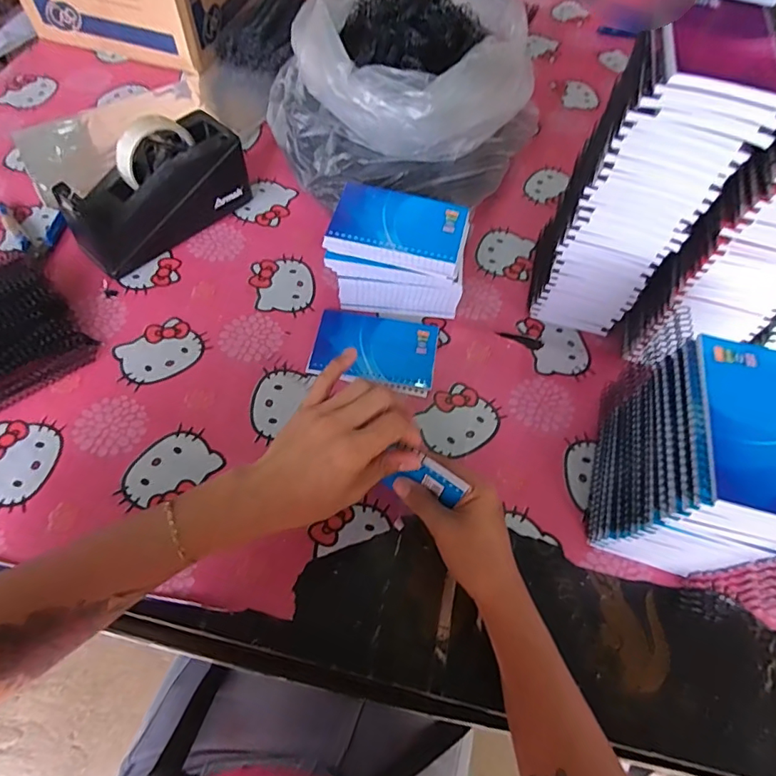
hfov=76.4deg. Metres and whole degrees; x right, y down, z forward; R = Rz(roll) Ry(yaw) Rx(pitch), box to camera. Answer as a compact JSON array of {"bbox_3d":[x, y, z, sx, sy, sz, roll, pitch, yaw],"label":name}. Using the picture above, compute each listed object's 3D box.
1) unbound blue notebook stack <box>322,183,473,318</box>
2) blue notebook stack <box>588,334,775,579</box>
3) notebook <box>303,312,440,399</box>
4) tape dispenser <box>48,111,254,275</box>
[{"bbox_3d":[0.012,-0.138,0.529,0.137,0.101,0.082,12,59,3],"label":"unbound blue notebook stack"},{"bbox_3d":[0.241,0.064,0.396,0.089,0.166,0.126,15,60,5],"label":"blue notebook stack"},{"bbox_3d":[-0.014,-0.041,0.529,0.129,0.007,0.085,11,59,3],"label":"notebook"},{"bbox_3d":[-0.259,-0.225,0.557,0.073,0.110,0.198,39,65,18],"label":"tape dispenser"}]

